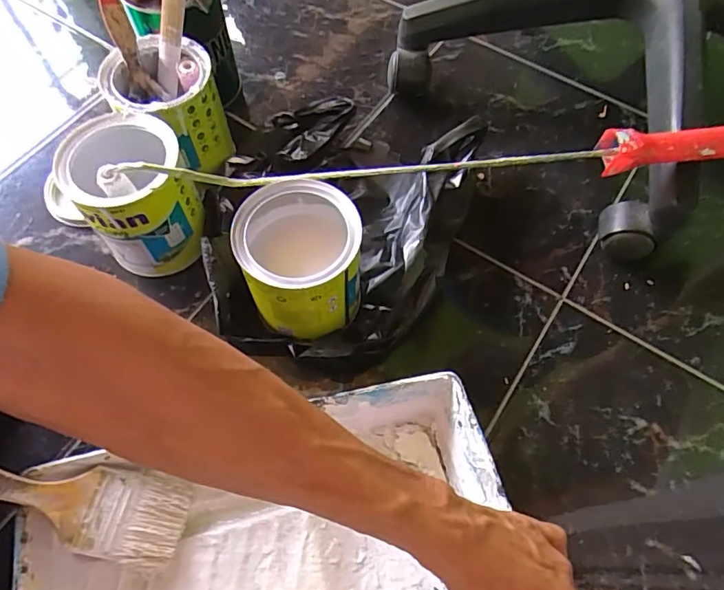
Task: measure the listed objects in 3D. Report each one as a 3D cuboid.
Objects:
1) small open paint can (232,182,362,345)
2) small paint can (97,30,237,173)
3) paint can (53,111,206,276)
[{"bbox_3d":[-0.053,-0.032,0.458,0.099,0.101,0.105,-4,63,-2],"label":"small open paint can"},{"bbox_3d":[-0.203,-0.193,0.542,0.109,0.101,0.104,1,64,-1],"label":"small paint can"},{"bbox_3d":[-0.213,-0.096,0.492,0.106,0.113,0.117,-39,69,-18],"label":"paint can"}]

